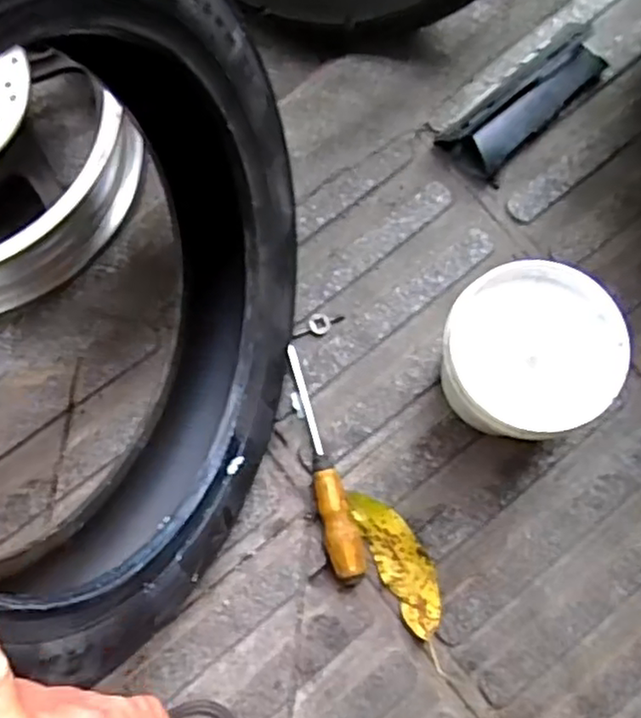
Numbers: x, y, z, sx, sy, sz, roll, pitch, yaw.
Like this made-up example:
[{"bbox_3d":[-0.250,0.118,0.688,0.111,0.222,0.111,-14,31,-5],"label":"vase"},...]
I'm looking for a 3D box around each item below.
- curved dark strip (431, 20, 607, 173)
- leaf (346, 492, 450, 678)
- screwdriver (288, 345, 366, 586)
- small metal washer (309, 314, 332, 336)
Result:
[{"bbox_3d":[0.193,-0.245,0.640,0.164,0.054,0.062,-43,81,-7],"label":"curved dark strip"},{"bbox_3d":[0.073,0.178,0.570,0.042,0.016,0.152,-28,79,-4],"label":"leaf"},{"bbox_3d":[-0.001,0.090,0.582,0.028,0.026,0.204,-17,79,-1],"label":"screwdriver"},{"bbox_3d":[0.000,-0.032,0.618,0.020,0.004,0.020,0,79,2],"label":"small metal washer"}]

